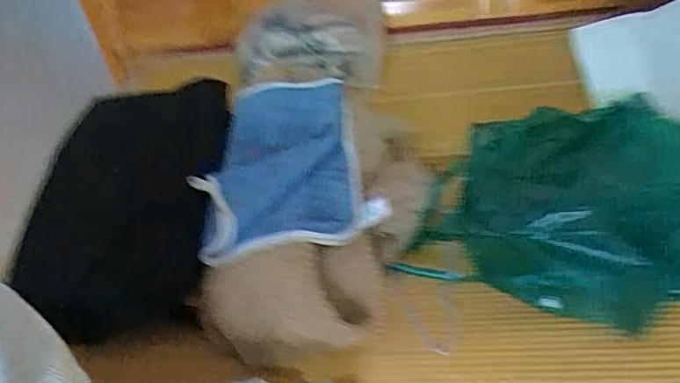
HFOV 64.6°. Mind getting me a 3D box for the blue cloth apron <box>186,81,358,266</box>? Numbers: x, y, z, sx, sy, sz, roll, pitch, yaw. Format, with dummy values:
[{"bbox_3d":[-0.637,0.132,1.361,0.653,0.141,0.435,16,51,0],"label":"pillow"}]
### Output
[{"bbox_3d":[-0.079,-0.050,0.719,0.193,0.036,0.331,-7,41,3],"label":"blue cloth apron"}]

